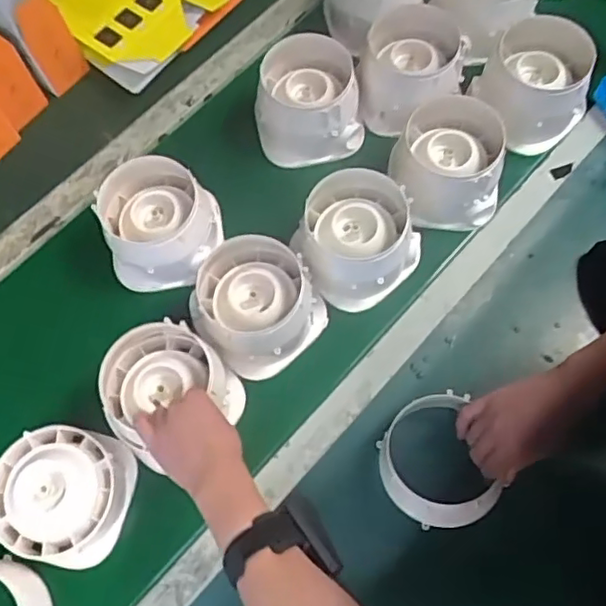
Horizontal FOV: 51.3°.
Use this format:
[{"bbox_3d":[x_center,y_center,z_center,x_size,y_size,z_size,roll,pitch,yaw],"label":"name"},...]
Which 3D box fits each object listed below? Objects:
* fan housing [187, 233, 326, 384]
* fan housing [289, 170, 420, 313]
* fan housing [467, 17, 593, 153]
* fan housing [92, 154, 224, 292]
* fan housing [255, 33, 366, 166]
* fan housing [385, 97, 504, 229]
[{"bbox_3d":[-0.057,-0.003,0.709,0.129,0.091,0.137,-1,68,3],"label":"fan housing"},{"bbox_3d":[0.062,-0.078,0.731,0.128,0.096,0.126,-23,68,-6],"label":"fan housing"},{"bbox_3d":[0.288,-0.272,0.788,0.127,0.093,0.136,-1,67,2],"label":"fan housing"},{"bbox_3d":[-0.170,-0.097,0.755,0.134,0.088,0.127,-1,68,3],"label":"fan housing"},{"bbox_3d":[0.006,-0.258,0.807,0.127,0.100,0.126,-8,67,1],"label":"fan housing"},{"bbox_3d":[0.177,-0.171,0.761,0.124,0.088,0.132,-1,68,3],"label":"fan housing"}]

